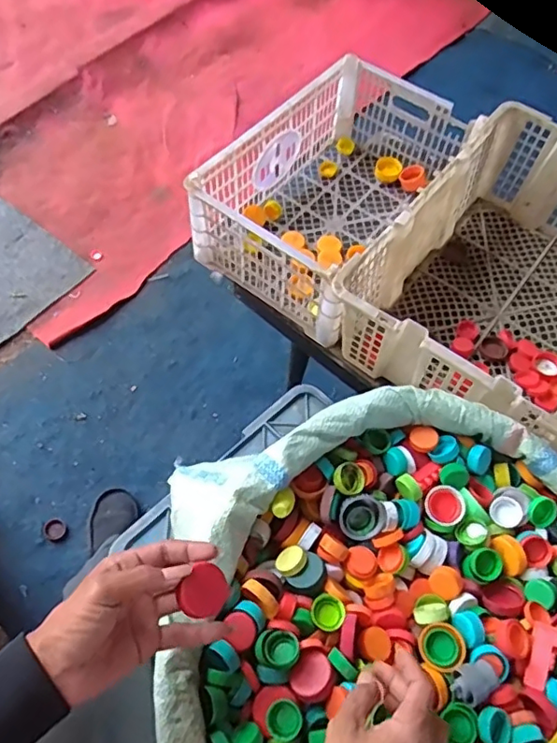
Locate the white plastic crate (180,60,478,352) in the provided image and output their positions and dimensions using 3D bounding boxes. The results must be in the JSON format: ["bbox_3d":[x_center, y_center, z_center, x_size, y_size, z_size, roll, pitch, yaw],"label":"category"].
[{"bbox_3d":[0.096,-0.284,0.890,0.273,0.160,0.416,36,66,14],"label":"white plastic crate"}]

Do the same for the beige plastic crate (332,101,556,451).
[{"bbox_3d":[0.341,-0.123,0.792,0.354,0.187,0.474,36,66,14],"label":"beige plastic crate"}]

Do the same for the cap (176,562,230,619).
[{"bbox_3d":[-0.056,0.166,0.420,0.034,0.014,0.038,33,68,-16],"label":"cap"}]

